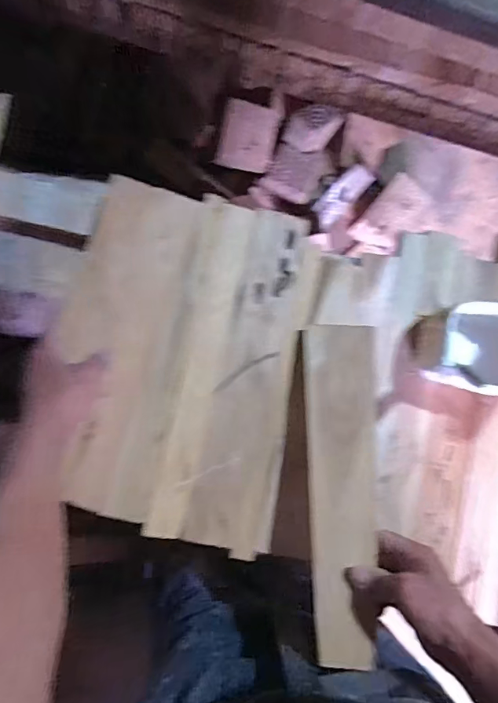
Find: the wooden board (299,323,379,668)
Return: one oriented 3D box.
[{"bbox_3d":[0.104,0.141,0.499,0.080,0.009,0.351,0,74,4],"label":"wooden board"}]

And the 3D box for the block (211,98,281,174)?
[{"bbox_3d":[0.002,-0.551,1.172,0.160,0.030,0.154,2,109,-26],"label":"block"}]

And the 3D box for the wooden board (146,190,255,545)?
[{"bbox_3d":[-0.058,0.015,0.545,0.064,0.008,0.402,12,85,-8],"label":"wooden board"}]

